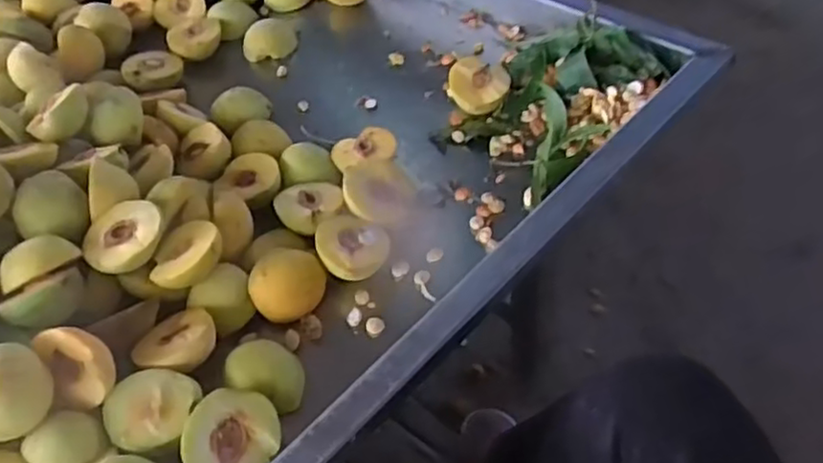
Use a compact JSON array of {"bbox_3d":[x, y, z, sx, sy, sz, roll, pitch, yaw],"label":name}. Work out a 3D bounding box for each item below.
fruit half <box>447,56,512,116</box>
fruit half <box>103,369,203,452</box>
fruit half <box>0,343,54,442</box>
[{"bbox_3d":[0.067,-0.141,0.714,0.059,0.036,0.059,-1,48,6],"label":"fruit half"},{"bbox_3d":[-0.176,0.124,0.494,0.058,0.030,0.050,-3,48,4],"label":"fruit half"},{"bbox_3d":[-0.270,0.105,0.472,0.036,0.057,0.054,5,10,38],"label":"fruit half"}]

